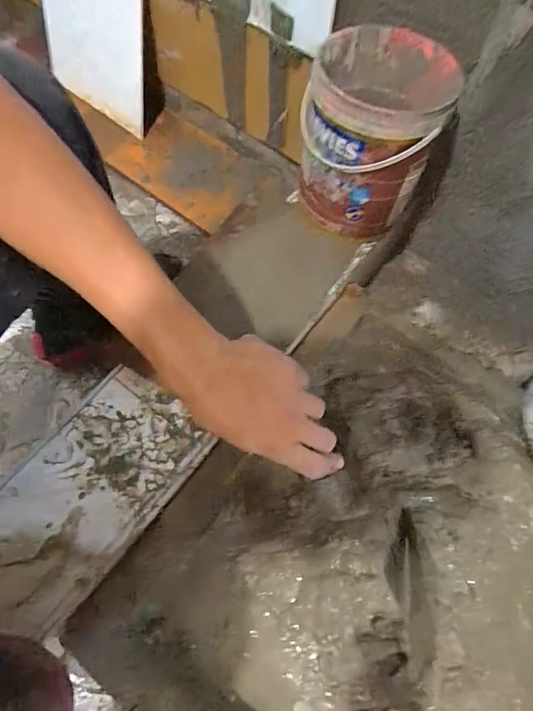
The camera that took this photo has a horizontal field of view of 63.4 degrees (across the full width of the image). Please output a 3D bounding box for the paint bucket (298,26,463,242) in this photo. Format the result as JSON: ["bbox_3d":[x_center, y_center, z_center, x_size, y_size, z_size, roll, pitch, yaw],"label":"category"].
[{"bbox_3d":[0.137,-0.297,0.586,0.169,0.184,0.188,18,66,6],"label":"paint bucket"}]

